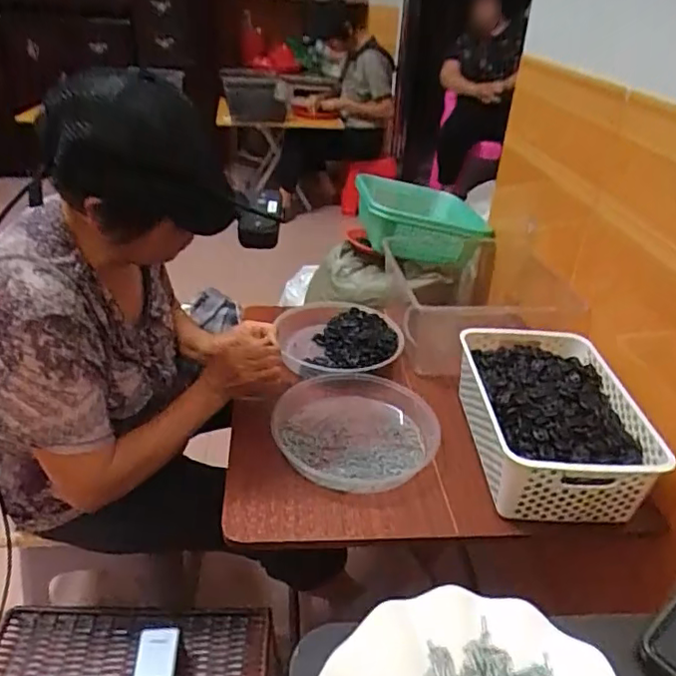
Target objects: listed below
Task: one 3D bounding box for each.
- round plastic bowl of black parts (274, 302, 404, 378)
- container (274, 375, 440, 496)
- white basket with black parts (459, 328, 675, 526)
[{"bbox_3d":[0.002,0.006,1.067,0.212,0.057,0.249,-2,32,-9],"label":"round plastic bowl of black parts"},{"bbox_3d":[0.027,0.127,0.862,0.227,0.036,0.234,3,32,-2],"label":"container"},{"bbox_3d":[0.299,0.113,0.844,0.210,0.104,0.315,2,32,-2],"label":"white basket with black parts"}]

